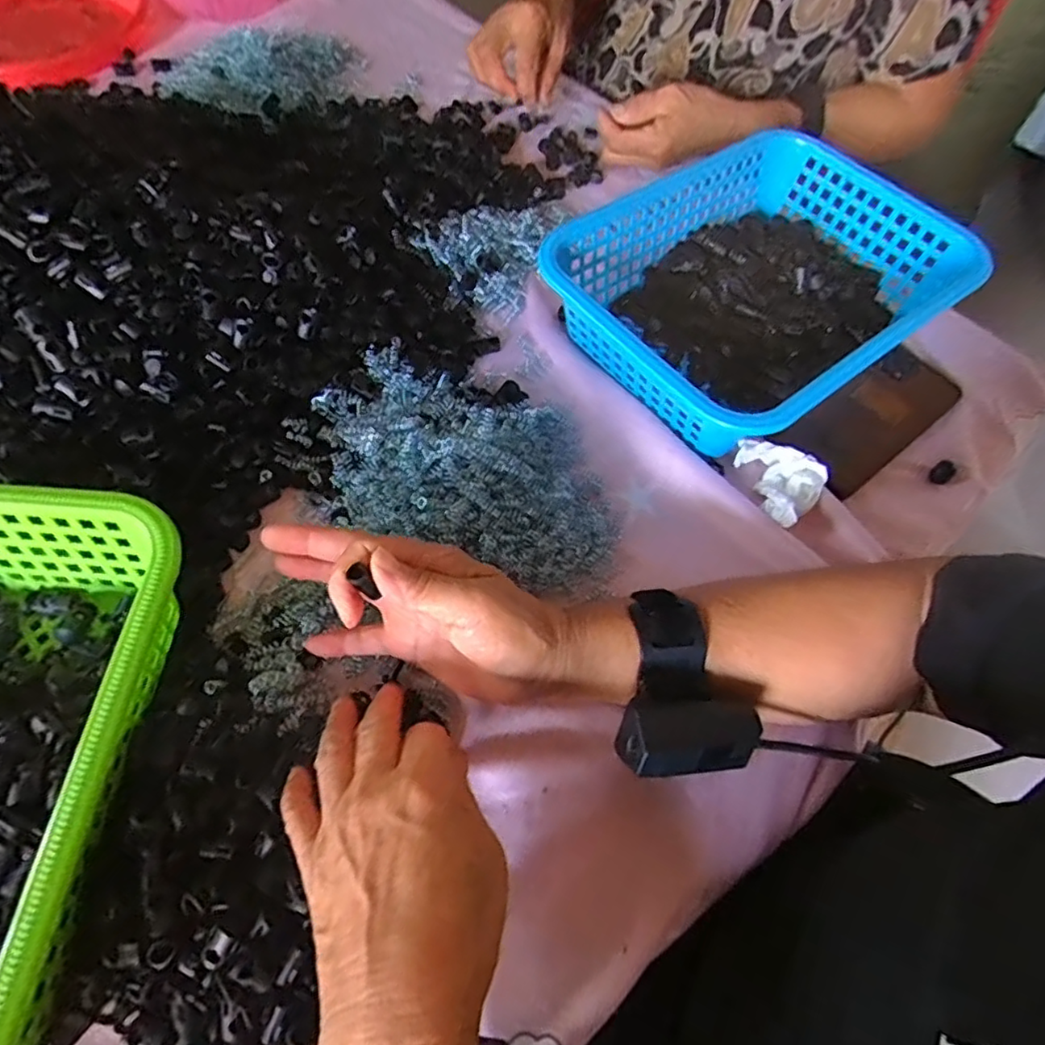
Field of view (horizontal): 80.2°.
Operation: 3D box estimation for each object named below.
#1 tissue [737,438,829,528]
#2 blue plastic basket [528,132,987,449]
[{"bbox_3d":[0.175,-0.029,0.433,0.049,0.029,0.061,-38,70,-21],"label":"tissue"},{"bbox_3d":[0.183,-0.179,0.485,0.295,0.079,0.210,-34,68,-20],"label":"blue plastic basket"}]

